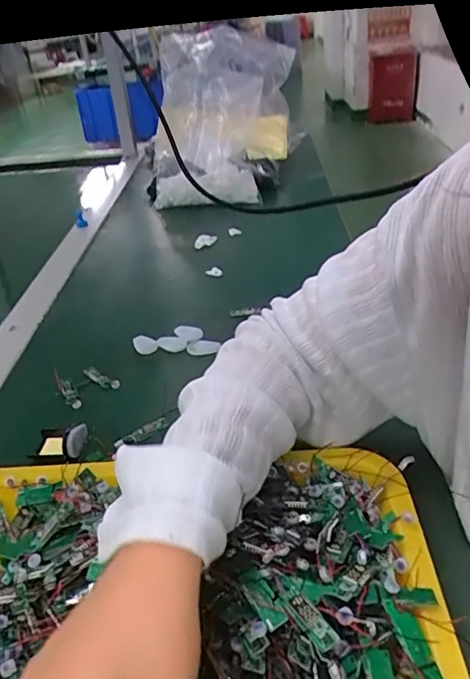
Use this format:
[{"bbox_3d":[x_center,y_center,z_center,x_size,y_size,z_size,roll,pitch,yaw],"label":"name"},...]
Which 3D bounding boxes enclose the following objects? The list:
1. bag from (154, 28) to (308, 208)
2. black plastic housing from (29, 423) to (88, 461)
[{"bbox_3d":[-0.015,-0.406,0.988,0.259,0.269,0.306,-5,32,2],"label":"bag"},{"bbox_3d":[-0.151,0.084,0.454,0.046,0.016,0.040,2,33,13],"label":"black plastic housing"}]

